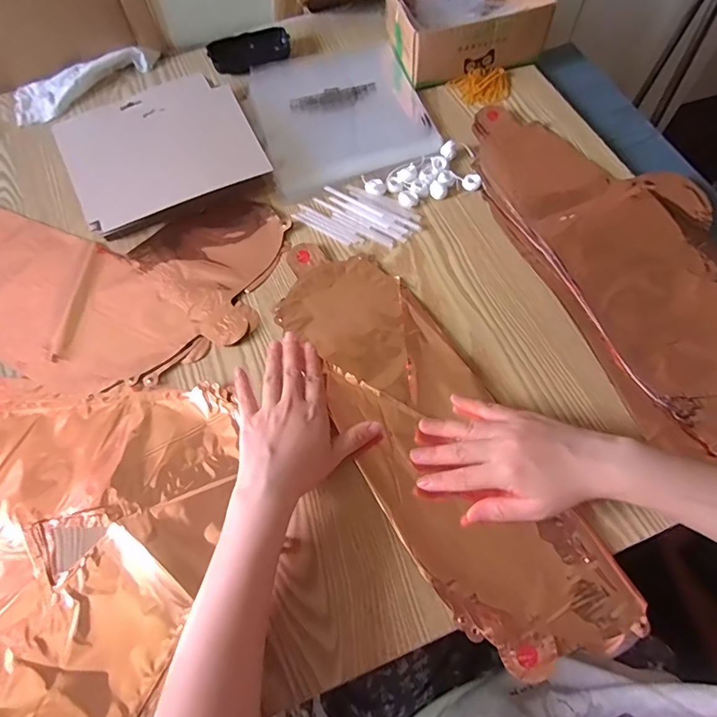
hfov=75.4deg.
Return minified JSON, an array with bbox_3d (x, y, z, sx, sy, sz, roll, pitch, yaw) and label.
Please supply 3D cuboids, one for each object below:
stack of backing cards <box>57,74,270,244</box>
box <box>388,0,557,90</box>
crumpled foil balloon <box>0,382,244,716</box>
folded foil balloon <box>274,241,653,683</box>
[{"bbox_3d":[-0.228,-0.240,0.547,0.208,0.039,0.193,-25,67,-9],"label":"stack of backing cards"},{"bbox_3d":[0.142,-0.452,0.616,0.192,0.067,0.150,-19,66,-7],"label":"box"},{"bbox_3d":[-0.292,0.204,0.380,0.390,0.036,0.407,8,66,5],"label":"crumpled foil balloon"},{"bbox_3d":[0.058,0.057,0.427,0.136,0.009,0.436,-28,68,-11],"label":"folded foil balloon"}]

